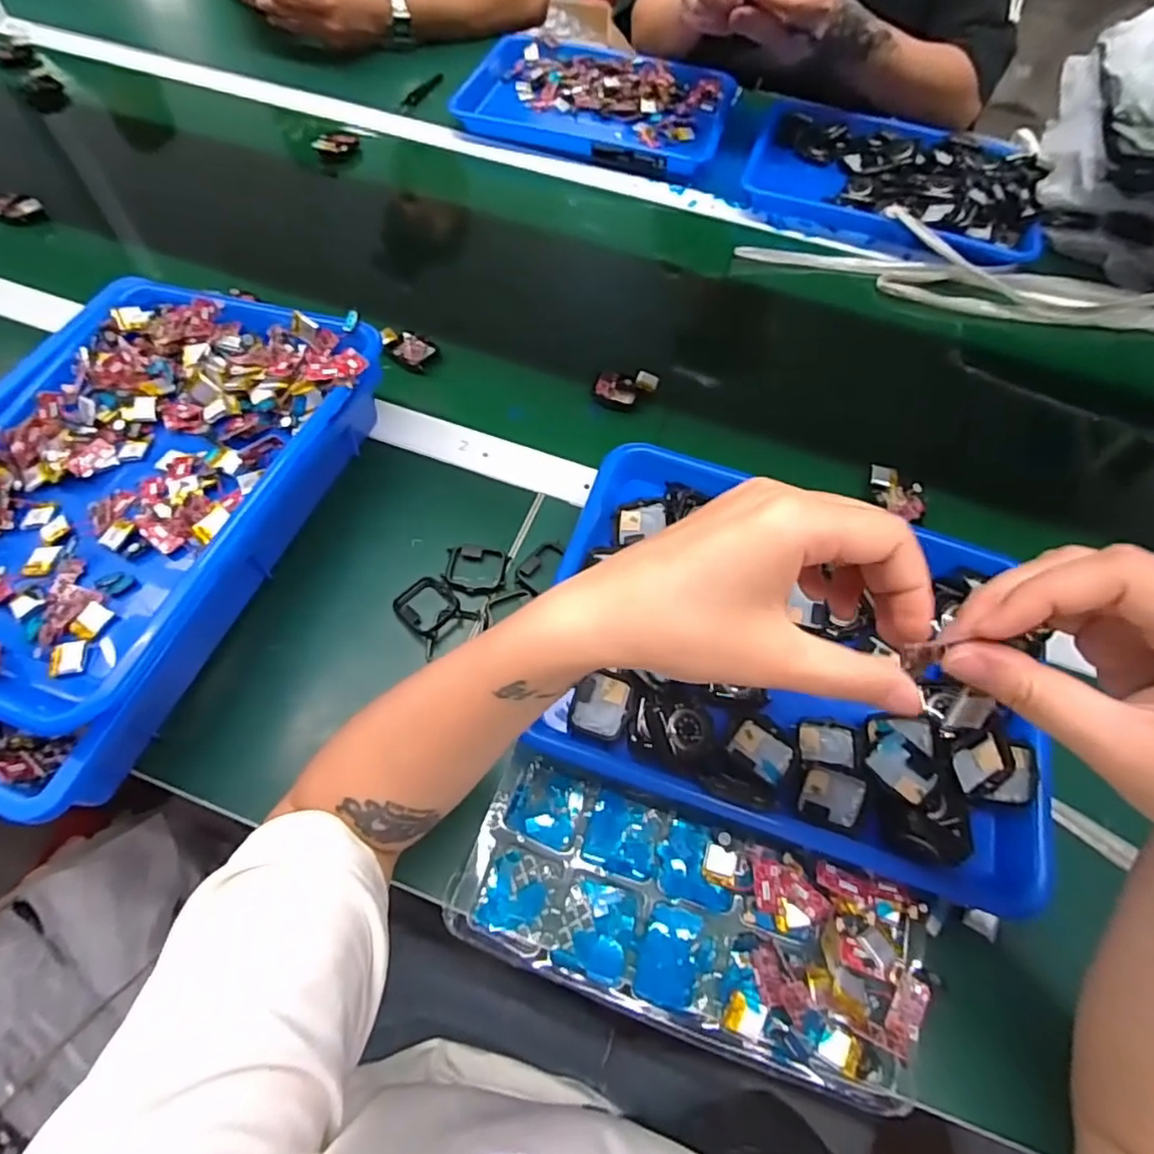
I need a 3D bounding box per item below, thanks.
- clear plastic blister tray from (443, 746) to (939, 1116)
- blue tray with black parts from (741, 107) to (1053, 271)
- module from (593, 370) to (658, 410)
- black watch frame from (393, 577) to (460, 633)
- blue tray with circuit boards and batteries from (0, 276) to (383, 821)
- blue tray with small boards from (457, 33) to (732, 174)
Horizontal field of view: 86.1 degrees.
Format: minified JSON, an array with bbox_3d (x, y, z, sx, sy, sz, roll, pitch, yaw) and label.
[{"bbox_3d":[0.063,0.194,0.354,0.258,0.026,0.107,18,61,7],"label":"clear plastic blister tray"},{"bbox_3d":[0.361,-0.459,0.708,0.321,0.048,0.229,22,62,9],"label":"blue tray with black parts"},{"bbox_3d":[0.044,-0.168,0.558,0.056,0.020,0.030,-4,61,-6],"label":"module"},{"bbox_3d":[-0.107,0.019,0.442,0.040,0.006,0.038,41,66,18],"label":"black watch frame"},{"bbox_3d":[-0.331,-0.060,0.421,0.286,0.092,0.352,20,61,8],"label":"blue tray with circuit boards and batteries"},{"bbox_3d":[0.022,-0.614,0.791,0.340,0.037,0.227,17,61,6],"label":"blue tray with small boards"}]

